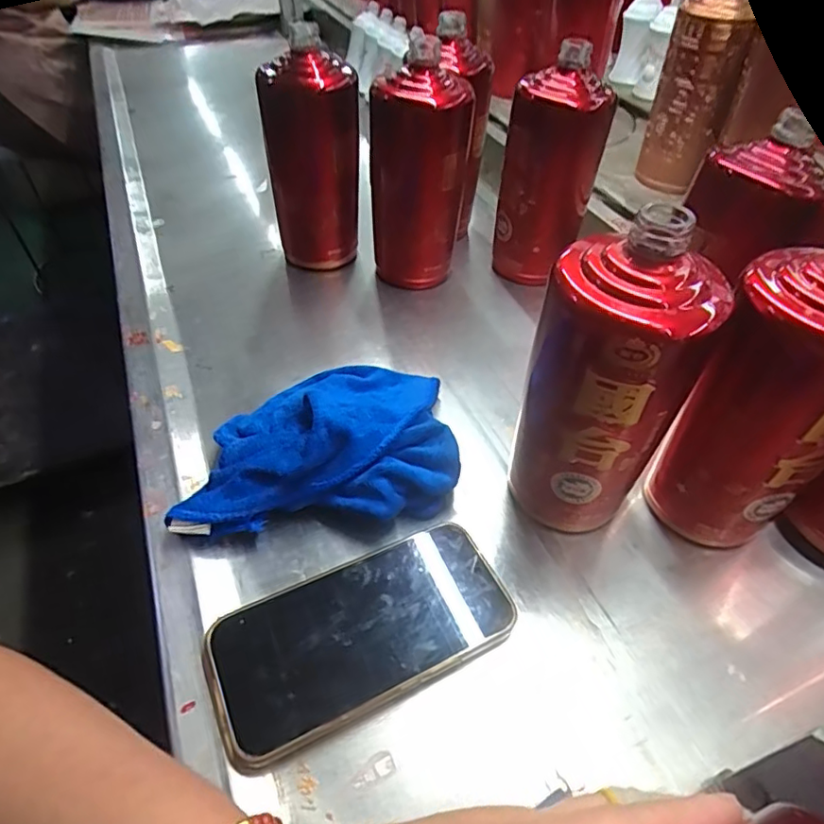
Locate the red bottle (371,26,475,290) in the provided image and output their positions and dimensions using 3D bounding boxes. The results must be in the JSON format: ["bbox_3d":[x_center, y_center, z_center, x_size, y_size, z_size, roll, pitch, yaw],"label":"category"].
[{"bbox_3d":[0.007,-0.211,0.521,0.095,0.206,0.067,1,47,2],"label":"red bottle"}]

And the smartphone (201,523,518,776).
[{"bbox_3d":[-0.026,0.118,0.308,0.159,0.006,0.078,-18,52,-20],"label":"smartphone"}]

